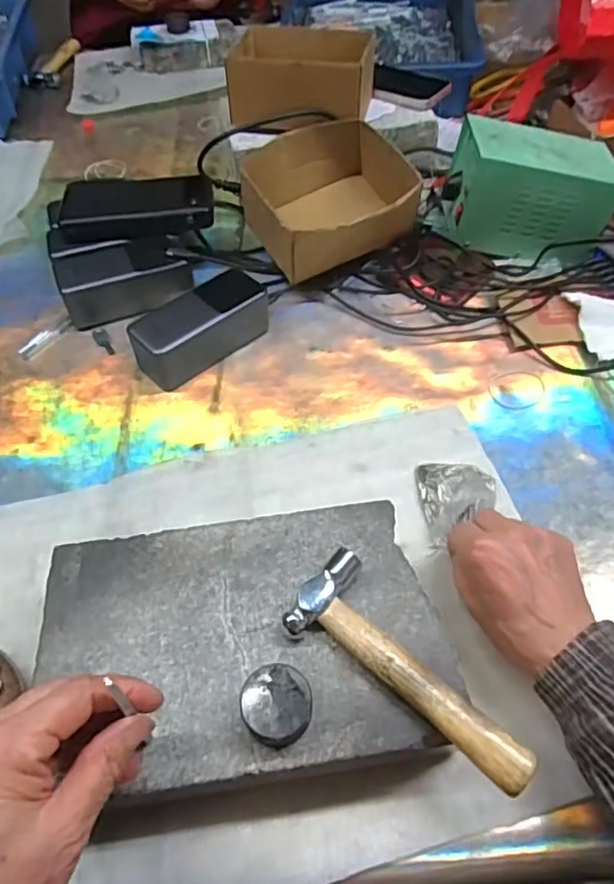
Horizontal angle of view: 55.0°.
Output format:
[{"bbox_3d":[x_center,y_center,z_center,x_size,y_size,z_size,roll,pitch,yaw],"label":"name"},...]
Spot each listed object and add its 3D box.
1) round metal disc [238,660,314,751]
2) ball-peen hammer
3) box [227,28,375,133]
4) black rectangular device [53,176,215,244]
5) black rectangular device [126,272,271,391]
[{"bbox_3d":[-0.016,0.144,0.319,0.036,0.021,0.040,-5,54,-3],"label":"round metal disc"},{"bbox_3d":[0.061,0.124,0.333,0.147,0.021,0.056,30,60,21],"label":"ball-peen hammer"},{"bbox_3d":[-0.007,-0.412,0.652,0.150,0.075,0.109,7,54,7],"label":"box"},{"bbox_3d":[-0.178,-0.247,0.621,0.160,0.031,0.086,-1,54,0],"label":"black rectangular device"},{"bbox_3d":[-0.099,-0.107,0.559,0.130,0.056,0.056,-37,62,-26],"label":"black rectangular device"}]

